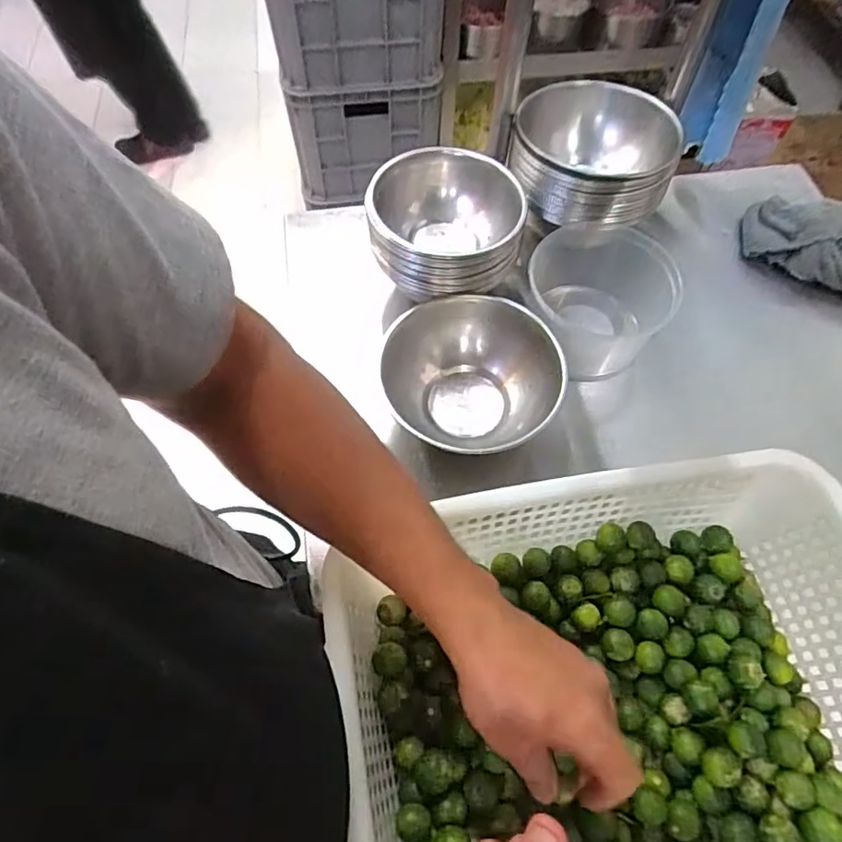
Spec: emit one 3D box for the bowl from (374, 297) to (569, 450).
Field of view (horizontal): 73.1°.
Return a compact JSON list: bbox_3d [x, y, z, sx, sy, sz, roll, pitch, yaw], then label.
[{"bbox_3d":[0.037,-0.044,0.555,0.151,0.098,0.140,1,62,-1],"label":"bowl"}]

